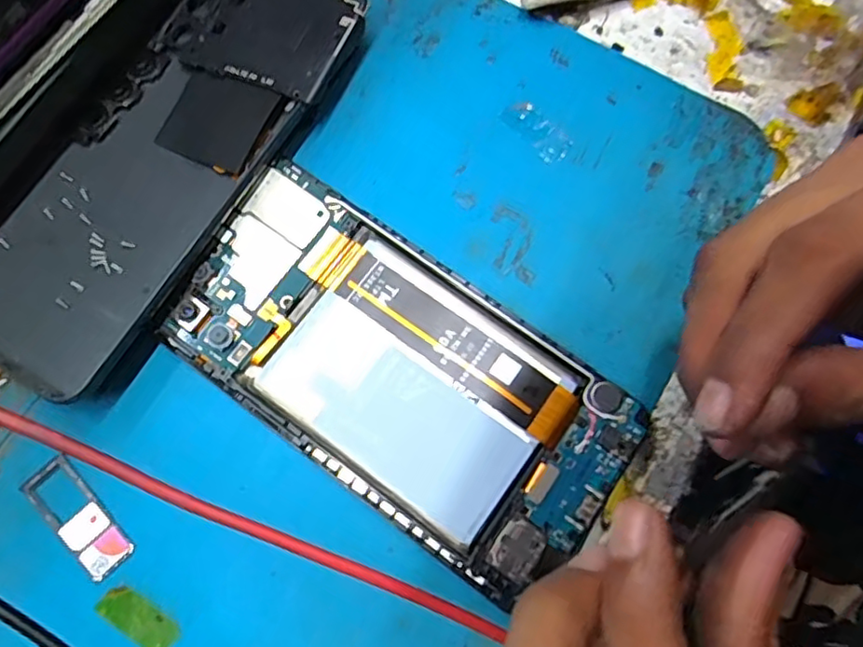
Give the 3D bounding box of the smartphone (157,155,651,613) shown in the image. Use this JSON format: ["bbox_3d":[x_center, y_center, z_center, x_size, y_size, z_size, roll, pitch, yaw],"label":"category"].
[{"bbox_3d":[-0.011,0.015,0.187,0.141,0.010,0.071,37,77,8],"label":"smartphone"}]

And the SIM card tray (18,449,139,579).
[{"bbox_3d":[-0.105,0.057,0.178,0.015,0.004,0.038,-42,80,-11],"label":"SIM card tray"}]

